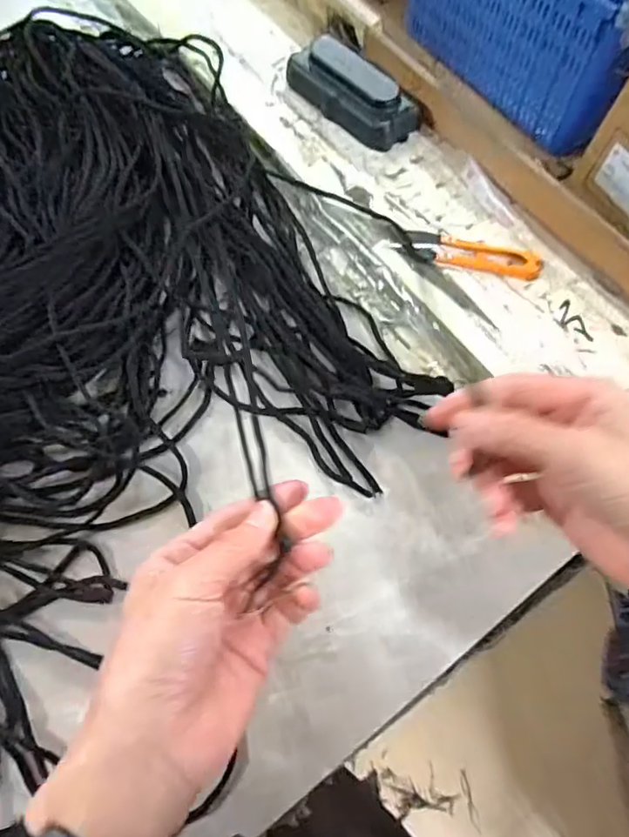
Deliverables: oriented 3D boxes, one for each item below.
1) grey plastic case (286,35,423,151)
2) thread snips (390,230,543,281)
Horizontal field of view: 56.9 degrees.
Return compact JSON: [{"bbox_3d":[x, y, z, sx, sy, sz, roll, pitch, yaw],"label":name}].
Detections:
[{"bbox_3d":[0.028,-0.247,0.439,0.044,0.027,0.105,-42,74,-17],"label":"grey plastic case"},{"bbox_3d":[0.103,-0.112,0.393,0.095,0.013,0.026,11,67,3],"label":"thread snips"}]

